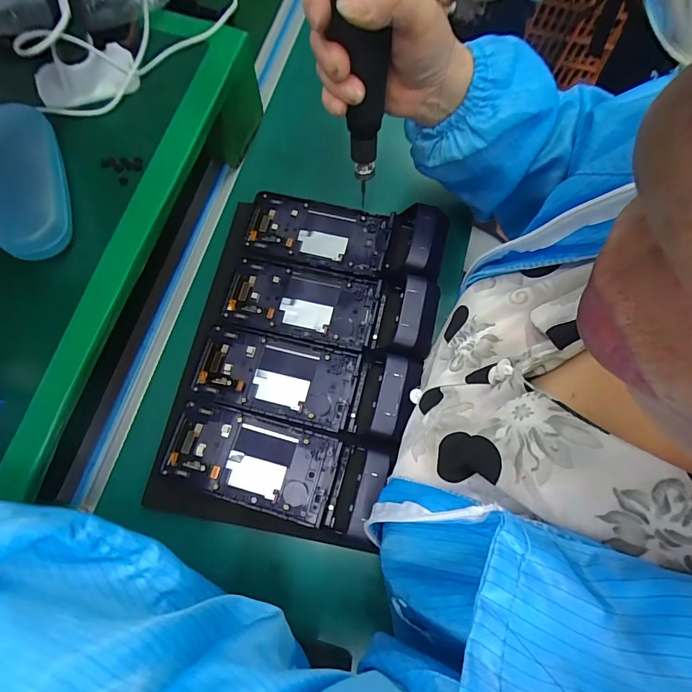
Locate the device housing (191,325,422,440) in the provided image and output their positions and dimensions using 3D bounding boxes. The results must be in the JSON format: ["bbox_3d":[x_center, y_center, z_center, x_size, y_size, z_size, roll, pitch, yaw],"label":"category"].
[{"bbox_3d":[-0.048,0.029,0.401,0.207,0.043,0.080,14,73,6],"label":"device housing"}]

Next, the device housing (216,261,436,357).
[{"bbox_3d":[-0.020,-0.048,0.428,0.219,0.040,0.085,11,72,5],"label":"device housing"}]

